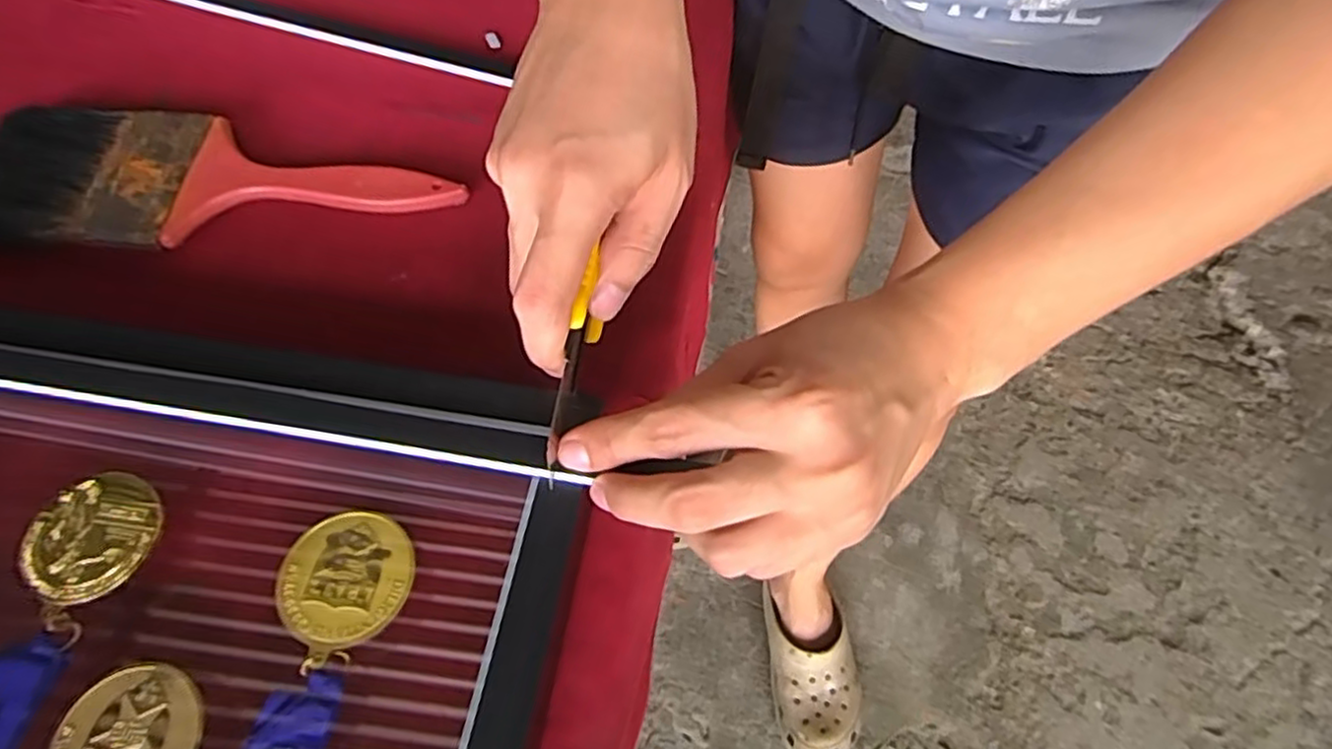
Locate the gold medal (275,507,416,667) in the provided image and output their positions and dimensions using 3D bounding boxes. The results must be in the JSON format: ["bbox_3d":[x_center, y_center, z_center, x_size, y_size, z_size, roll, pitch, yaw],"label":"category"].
[{"bbox_3d":[-0.119,0.075,0.265,0.047,0.004,0.049,-27,67,-14],"label":"gold medal"}]

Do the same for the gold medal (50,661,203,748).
[{"bbox_3d":[-0.179,0.123,0.235,0.046,0.004,0.050,-17,62,-9],"label":"gold medal"}]

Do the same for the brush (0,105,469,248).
[{"bbox_3d":[-0.236,-0.104,0.379,0.248,0.019,0.087,1,63,1],"label":"brush"}]

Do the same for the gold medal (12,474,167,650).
[{"bbox_3d":[-0.218,0.064,0.272,0.048,0.007,0.052,-37,69,-22],"label":"gold medal"}]

